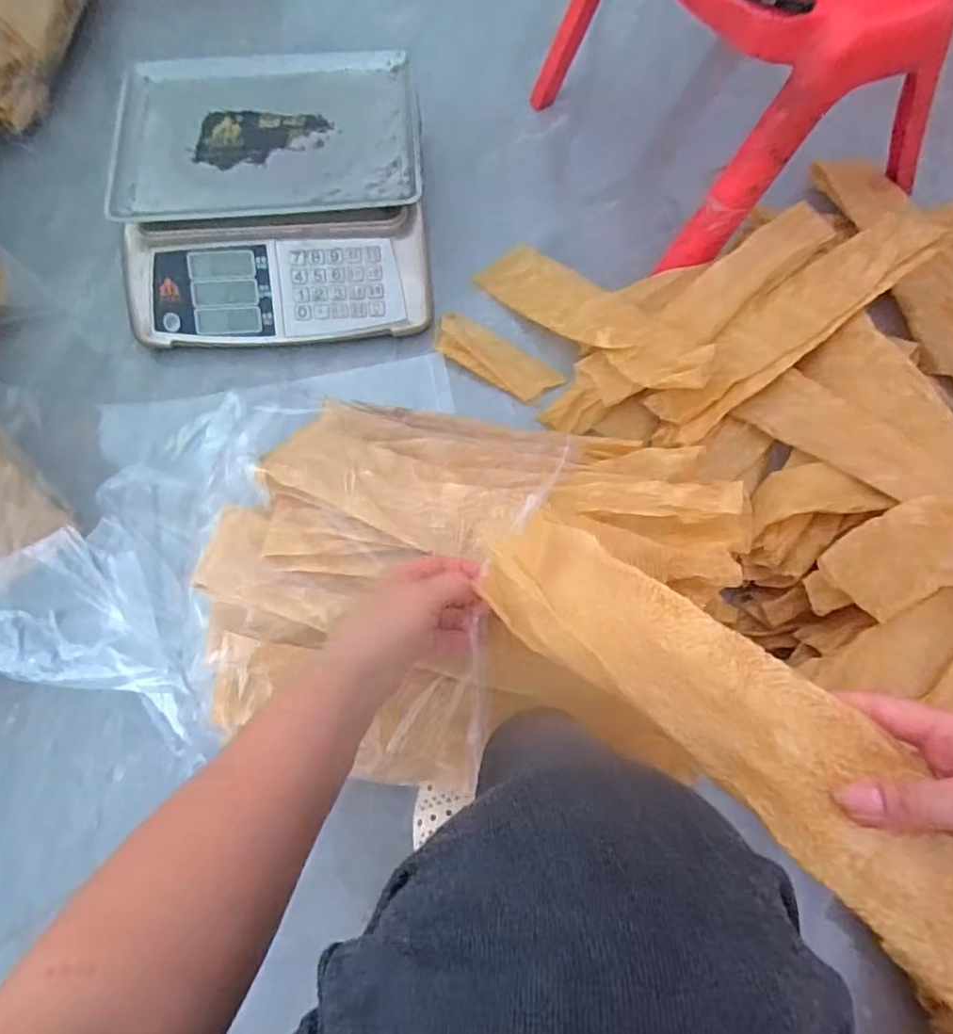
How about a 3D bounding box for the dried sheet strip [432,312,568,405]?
[{"bbox_3d":[0.020,-0.182,0.733,0.153,0.011,0.050,31,74,10],"label":"dried sheet strip"}]

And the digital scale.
[{"bbox_3d":[-0.232,-0.369,0.744,0.344,0.113,0.325,-4,71,-2],"label":"digital scale"}]

